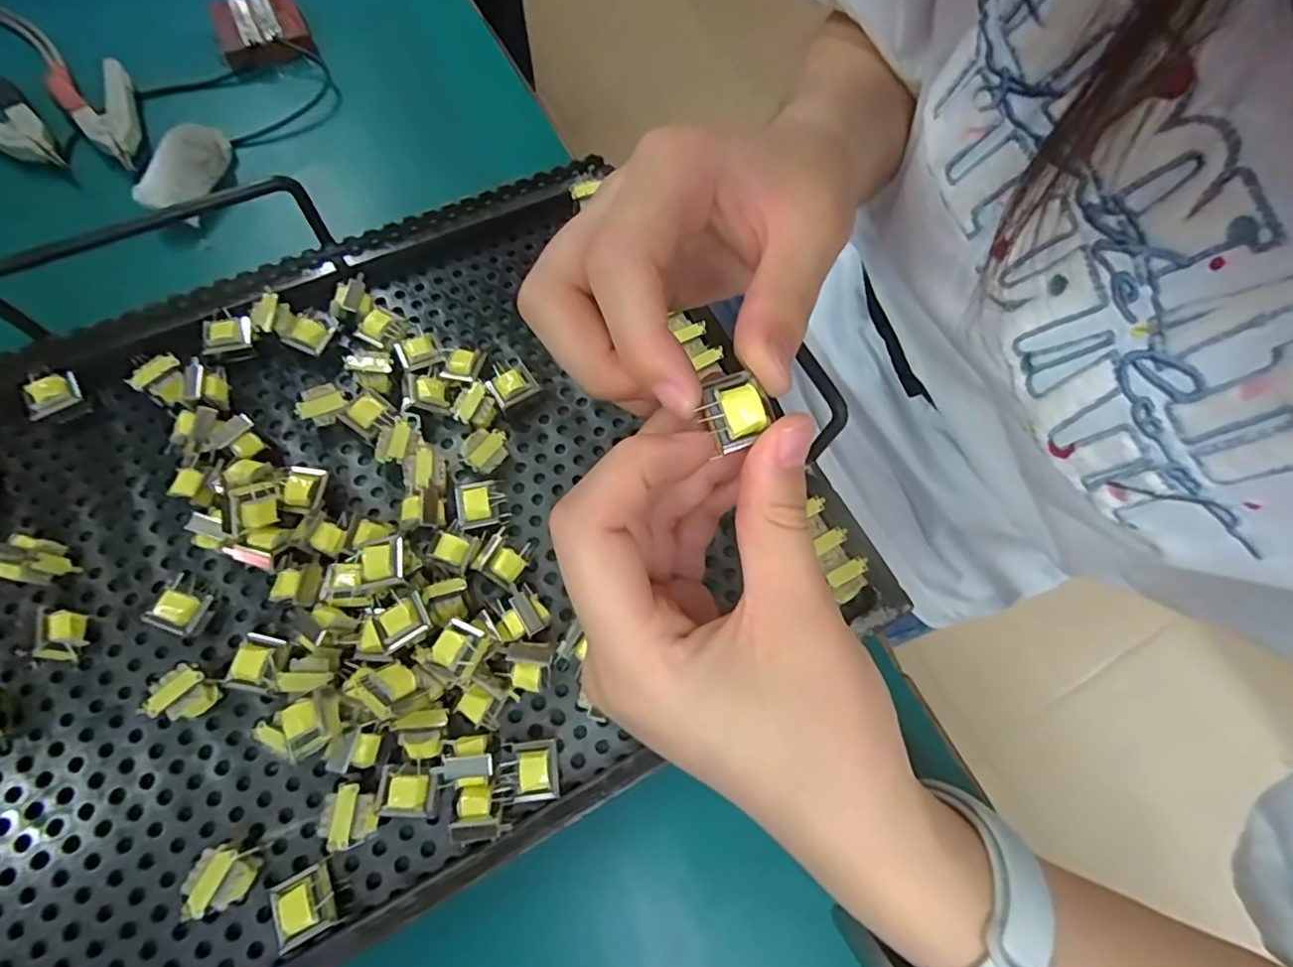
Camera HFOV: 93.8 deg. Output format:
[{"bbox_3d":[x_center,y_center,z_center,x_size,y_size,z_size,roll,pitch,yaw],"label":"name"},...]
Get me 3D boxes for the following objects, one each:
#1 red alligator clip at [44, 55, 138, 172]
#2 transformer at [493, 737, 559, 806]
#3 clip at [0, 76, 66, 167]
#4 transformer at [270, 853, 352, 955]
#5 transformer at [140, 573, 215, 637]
[{"bbox_3d":[-0.294,-0.206,0.331,0.037,0.011,0.089,-40,76,-17],"label":"red alligator clip"},{"bbox_3d":[-0.043,0.105,0.221,0.023,0.010,0.020,-5,69,-6],"label":"transformer"},{"bbox_3d":[-0.345,-0.192,0.325,0.082,0.013,0.036,39,71,11],"label":"clip"},{"bbox_3d":[-0.113,0.140,0.203,0.019,0.014,0.020,-22,72,-12],"label":"transformer"},{"bbox_3d":[-0.178,0.048,0.235,0.015,0.016,0.020,30,69,8],"label":"transformer"}]

